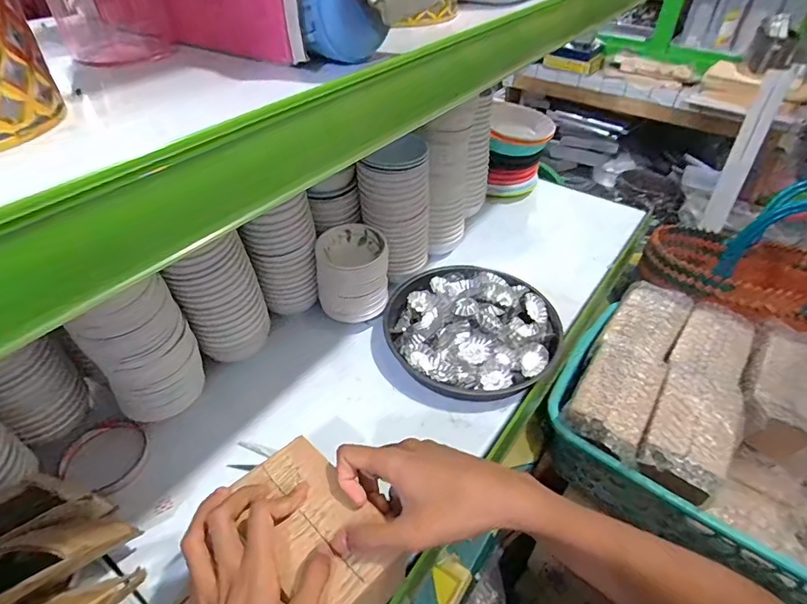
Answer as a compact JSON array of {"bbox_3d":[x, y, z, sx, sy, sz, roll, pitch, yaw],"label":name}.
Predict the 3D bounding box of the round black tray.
[{"bbox_3d":[0.085,0.029,0.592,0.211,0.060,0.197,1,42,-1],"label":"round black tray"}]

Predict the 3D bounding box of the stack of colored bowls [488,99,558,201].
[{"bbox_3d":[0.201,-0.261,0.846,0.097,0.139,0.115,10,43,9],"label":"stack of colored bowls"}]

